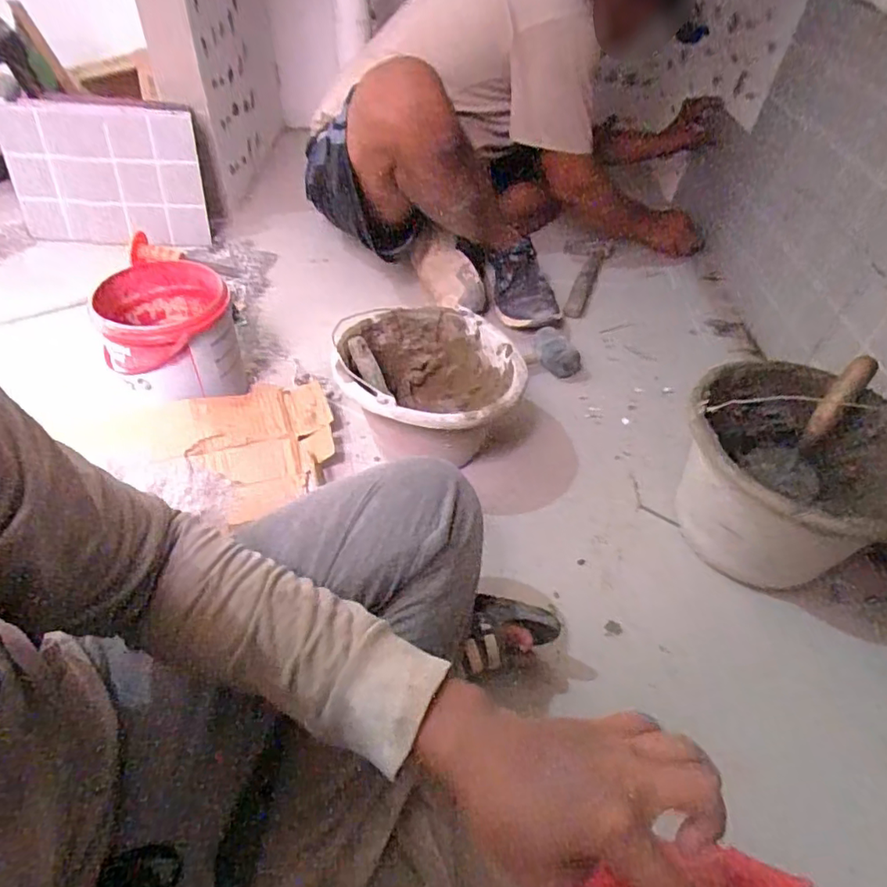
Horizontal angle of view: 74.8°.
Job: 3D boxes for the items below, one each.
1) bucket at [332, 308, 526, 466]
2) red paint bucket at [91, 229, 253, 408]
[{"bbox_3d":[-0.024,-0.061,0.835,0.249,0.169,0.242,-4,47,-8],"label":"bucket"},{"bbox_3d":[-0.390,-0.152,0.842,0.171,0.147,0.188,-17,51,-19],"label":"red paint bucket"}]

